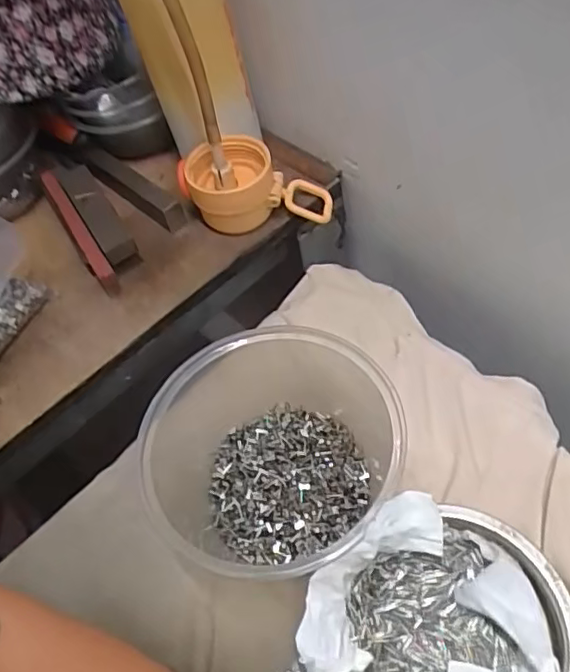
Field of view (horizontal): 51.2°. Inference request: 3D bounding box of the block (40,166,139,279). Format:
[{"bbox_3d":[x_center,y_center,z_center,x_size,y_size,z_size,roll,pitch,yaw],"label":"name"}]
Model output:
[{"bbox_3d":[-0.152,-0.093,0.464,0.037,0.022,0.134,-31,56,-11],"label":"block"}]

